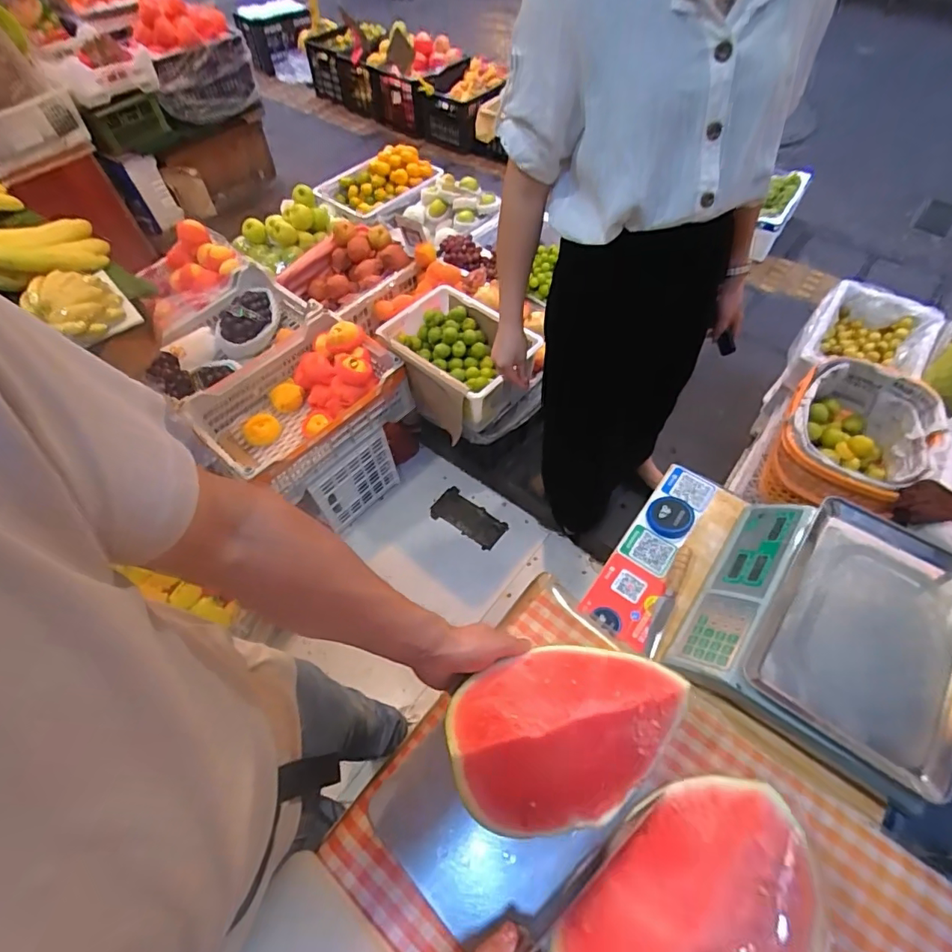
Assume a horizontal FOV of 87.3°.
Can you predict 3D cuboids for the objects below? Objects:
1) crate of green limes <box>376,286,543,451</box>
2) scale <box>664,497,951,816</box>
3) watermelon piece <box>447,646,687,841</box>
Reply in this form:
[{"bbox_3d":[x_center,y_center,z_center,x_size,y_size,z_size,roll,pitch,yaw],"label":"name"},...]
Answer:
[{"bbox_3d":[-0.047,-0.302,1.470,0.408,0.272,0.281,36,66,23],"label":"crate of green limes"},{"bbox_3d":[0.499,0.206,0.707,0.326,0.114,0.341,31,64,21],"label":"scale"},{"bbox_3d":[0.093,0.249,0.493,0.227,0.107,0.159,-13,58,-5],"label":"watermelon piece"}]

